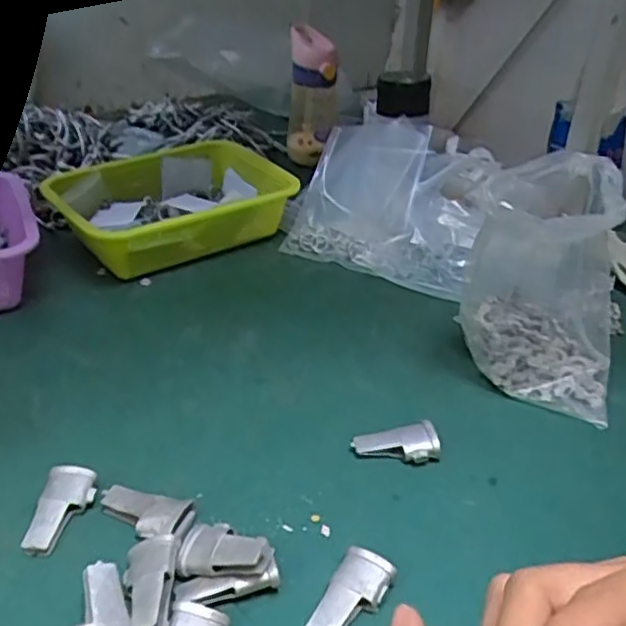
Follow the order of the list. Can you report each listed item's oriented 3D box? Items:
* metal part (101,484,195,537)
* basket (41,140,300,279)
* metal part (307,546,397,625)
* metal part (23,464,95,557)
[{"bbox_3d":[-0.116,0.136,0.459,0.066,0.021,0.038,13,34,18],"label":"metal part"},{"bbox_3d":[-0.174,-0.131,0.818,0.267,0.082,0.190,-19,38,-29],"label":"basket"},{"bbox_3d":[0.023,0.174,0.400,0.032,0.022,0.063,18,36,24],"label":"metal part"},{"bbox_3d":[-0.173,0.135,0.456,0.034,0.021,0.062,2,32,1],"label":"metal part"}]

